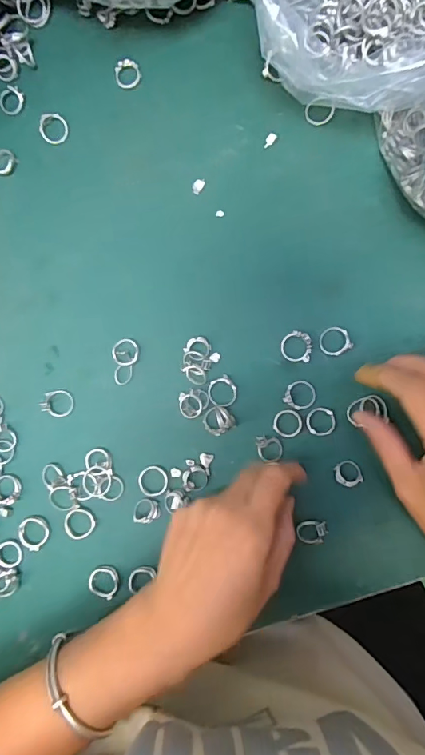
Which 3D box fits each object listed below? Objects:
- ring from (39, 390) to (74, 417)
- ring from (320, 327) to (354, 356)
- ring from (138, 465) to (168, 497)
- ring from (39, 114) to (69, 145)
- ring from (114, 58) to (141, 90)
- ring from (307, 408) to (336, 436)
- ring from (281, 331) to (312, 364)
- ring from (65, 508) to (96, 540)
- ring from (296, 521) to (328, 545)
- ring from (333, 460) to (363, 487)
[{"bbox_3d":[-0.119,0.020,0.343,0.024,0.007,0.020,7,87,6],"label":"ring"},{"bbox_3d":[0.088,-0.026,0.321,0.021,0.004,0.020,0,87,5],"label":"ring"},{"bbox_3d":[-0.044,0.076,0.332,0.022,0.005,0.022,0,87,5],"label":"ring"},{"bbox_3d":[-0.125,-0.197,0.354,0.022,0.007,0.022,0,87,5],"label":"ring"},{"bbox_3d":[-0.067,-0.239,0.352,0.019,0.004,0.024,-22,85,4],"label":"ring"},{"bbox_3d":[0.077,0.031,0.318,0.020,0.004,0.020,0,87,5],"label":"ring"},{"bbox_3d":[0.061,-0.023,0.324,0.022,0.008,0.021,0,87,5],"label":"ring"},{"bbox_3d":[-0.100,0.110,0.335,0.024,0.004,0.022,0,87,5],"label":"ring"},{"bbox_3d":[0.071,0.109,0.315,0.021,0.004,0.016,5,87,6],"label":"ring"},{"bbox_3d":[0.096,0.068,0.314,0.018,0.004,0.018,0,87,5],"label":"ring"}]

